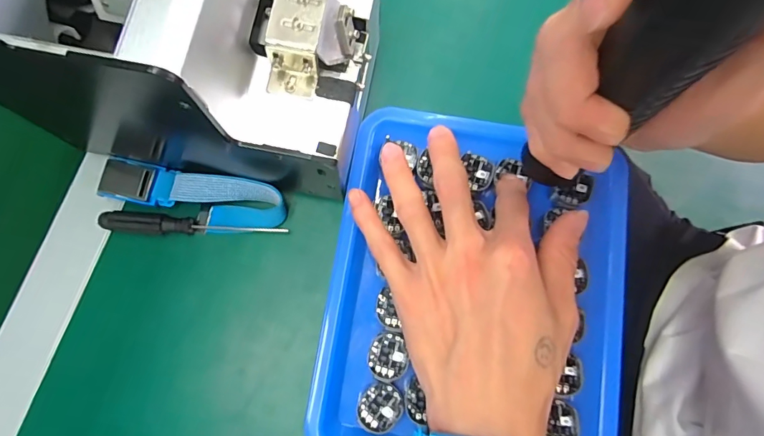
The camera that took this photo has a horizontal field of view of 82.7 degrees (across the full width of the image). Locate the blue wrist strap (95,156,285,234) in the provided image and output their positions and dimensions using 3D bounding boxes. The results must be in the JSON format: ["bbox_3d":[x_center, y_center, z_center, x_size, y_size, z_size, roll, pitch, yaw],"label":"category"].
[{"bbox_3d":[-0.123,-0.012,0.287,0.118,0.028,0.034,10,79,3],"label":"blue wrist strap"}]

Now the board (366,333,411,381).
[{"bbox_3d":[0.004,0.084,0.261,0.024,0.005,0.027,18,84,7],"label":"board"}]

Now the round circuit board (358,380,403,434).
[{"bbox_3d":[-0.001,0.112,0.258,0.026,0.007,0.027,0,78,1],"label":"round circuit board"}]

